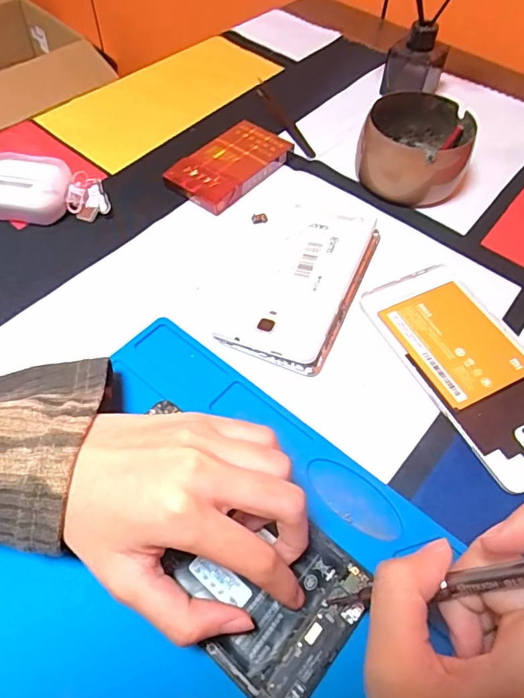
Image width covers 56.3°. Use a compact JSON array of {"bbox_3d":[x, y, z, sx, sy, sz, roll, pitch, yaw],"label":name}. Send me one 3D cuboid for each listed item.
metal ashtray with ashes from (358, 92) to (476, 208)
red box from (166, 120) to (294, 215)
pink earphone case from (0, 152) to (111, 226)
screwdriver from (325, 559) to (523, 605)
[{"bbox_3d":[0.124,-0.162,0.398,0.085,0.046,0.086,15,57,9],"label":"metal ashtray with ashes"},{"bbox_3d":[-0.025,-0.151,0.404,0.056,0.017,0.101,33,61,19],"label":"red box"},{"bbox_3d":[-0.162,-0.119,0.371,0.090,0.030,0.050,11,56,5],"label":"pink earphone case"},{"bbox_3d":[0.061,0.094,0.191,0.008,0.101,0.008,21,52,-24],"label":"screwdriver"}]

